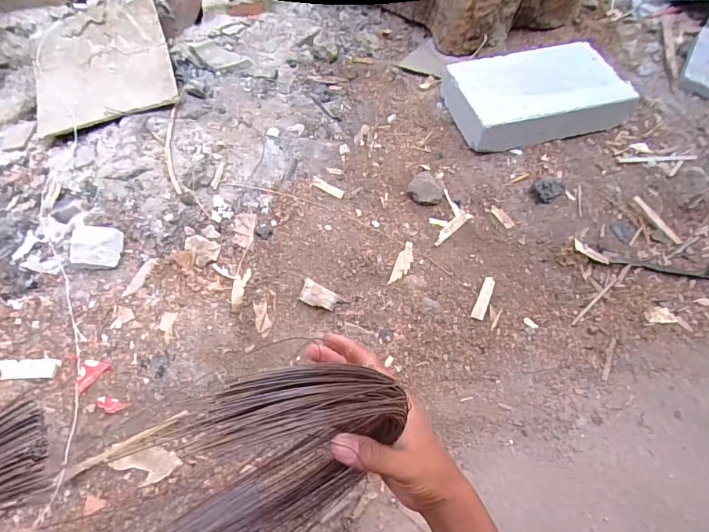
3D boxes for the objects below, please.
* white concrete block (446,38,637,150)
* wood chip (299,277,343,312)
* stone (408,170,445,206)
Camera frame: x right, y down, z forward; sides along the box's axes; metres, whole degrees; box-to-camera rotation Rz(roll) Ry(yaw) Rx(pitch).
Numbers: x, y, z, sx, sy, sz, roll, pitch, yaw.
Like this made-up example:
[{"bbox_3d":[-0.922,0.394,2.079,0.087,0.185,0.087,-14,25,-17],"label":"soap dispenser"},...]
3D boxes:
[{"bbox_3d":[0.369,-0.347,0.890,0.330,0.086,0.208,-10,56,-7],"label":"white concrete block"},{"bbox_3d":[-0.055,0.051,0.708,0.065,0.008,0.039,33,55,-8],"label":"wood chip"},{"bbox_3d":[0.134,-0.141,0.807,0.063,0.029,0.059,0,55,0],"label":"stone"}]

